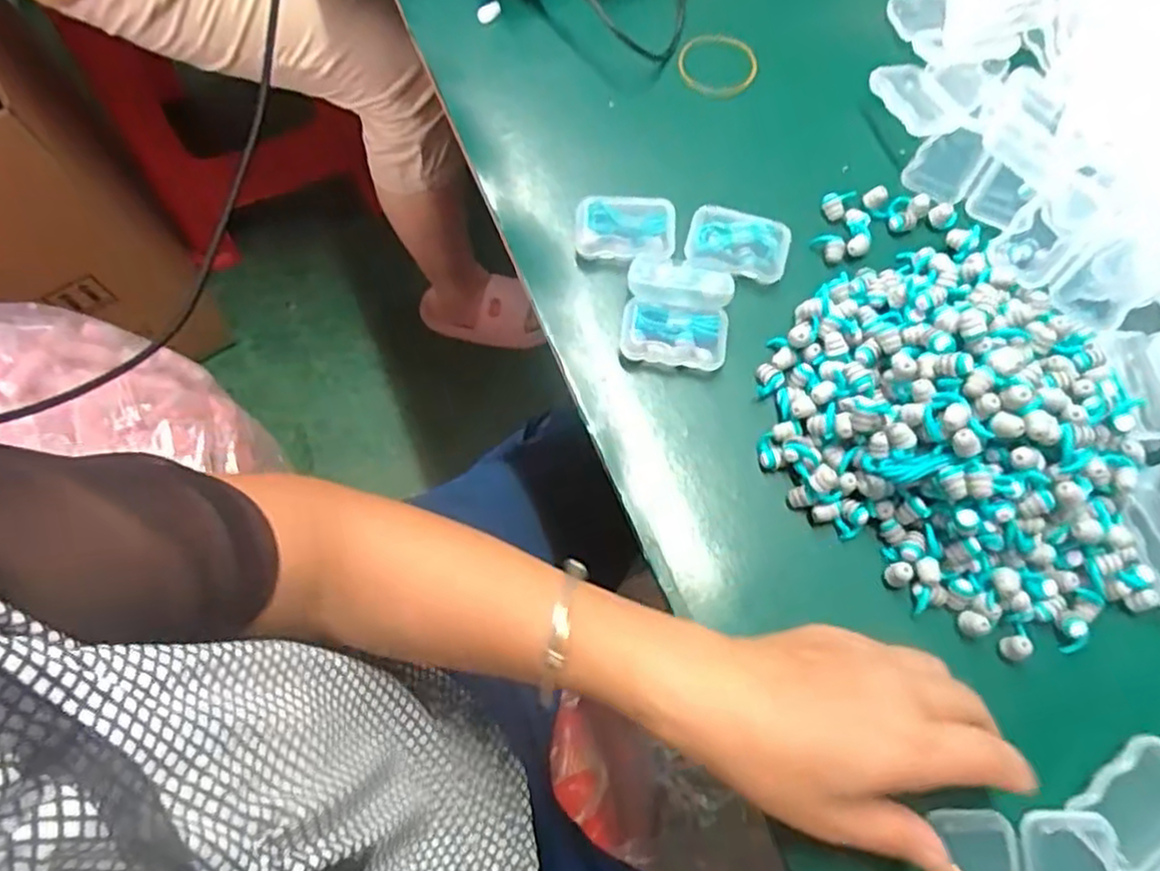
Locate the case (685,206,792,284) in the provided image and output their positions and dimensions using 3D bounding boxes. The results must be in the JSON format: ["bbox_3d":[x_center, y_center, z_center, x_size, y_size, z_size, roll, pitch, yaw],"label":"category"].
[{"bbox_3d":[0.087,-0.105,0.394,0.055,0.013,0.032,12,71,3],"label":"case"}]

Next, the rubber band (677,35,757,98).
[{"bbox_3d":[0.087,-0.232,0.448,0.051,0.008,0.044,-8,78,-8],"label":"rubber band"}]

